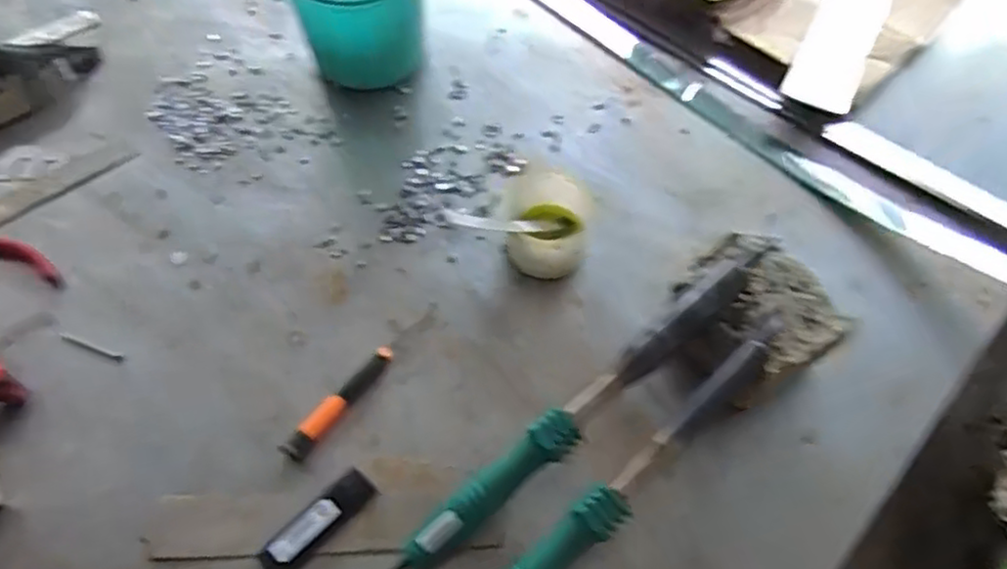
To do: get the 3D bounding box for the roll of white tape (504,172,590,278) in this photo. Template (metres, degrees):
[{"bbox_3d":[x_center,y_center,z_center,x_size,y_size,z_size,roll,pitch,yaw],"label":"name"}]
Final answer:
[{"bbox_3d":[0.031,-0.048,0.538,0.074,0.049,0.077,11,60,5],"label":"roll of white tape"}]

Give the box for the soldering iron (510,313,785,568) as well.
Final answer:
[{"bbox_3d":[0.071,0.120,0.417,0.270,0.028,0.025,-44,68,-6],"label":"soldering iron"}]

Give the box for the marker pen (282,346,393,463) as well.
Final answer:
[{"bbox_3d":[-0.111,0.080,0.480,0.015,0.010,0.095,36,65,18],"label":"marker pen"}]

